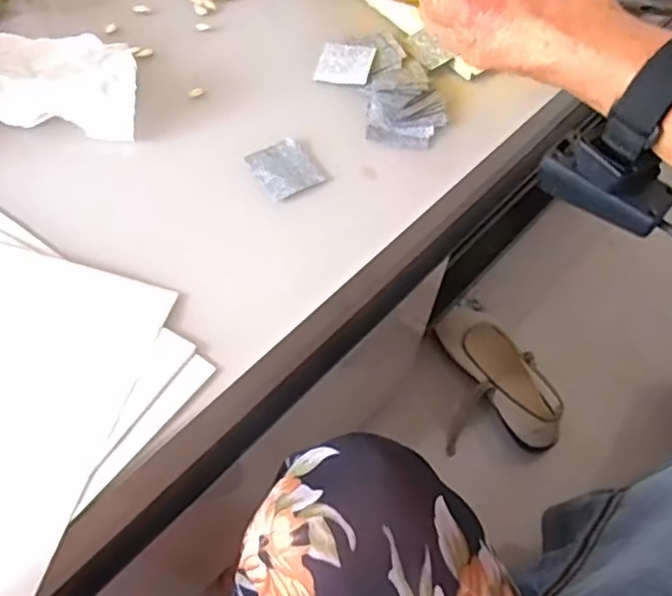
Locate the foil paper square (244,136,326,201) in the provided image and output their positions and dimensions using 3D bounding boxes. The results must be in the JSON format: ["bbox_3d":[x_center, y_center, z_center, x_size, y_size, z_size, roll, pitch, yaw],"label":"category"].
[{"bbox_3d":[-0.032,-0.083,0.422,0.038,0.005,0.040,-31,63,-20],"label":"foil paper square"}]

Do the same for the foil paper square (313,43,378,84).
[{"bbox_3d":[0.007,-0.171,0.478,0.038,0.004,0.043,9,59,9],"label":"foil paper square"}]

